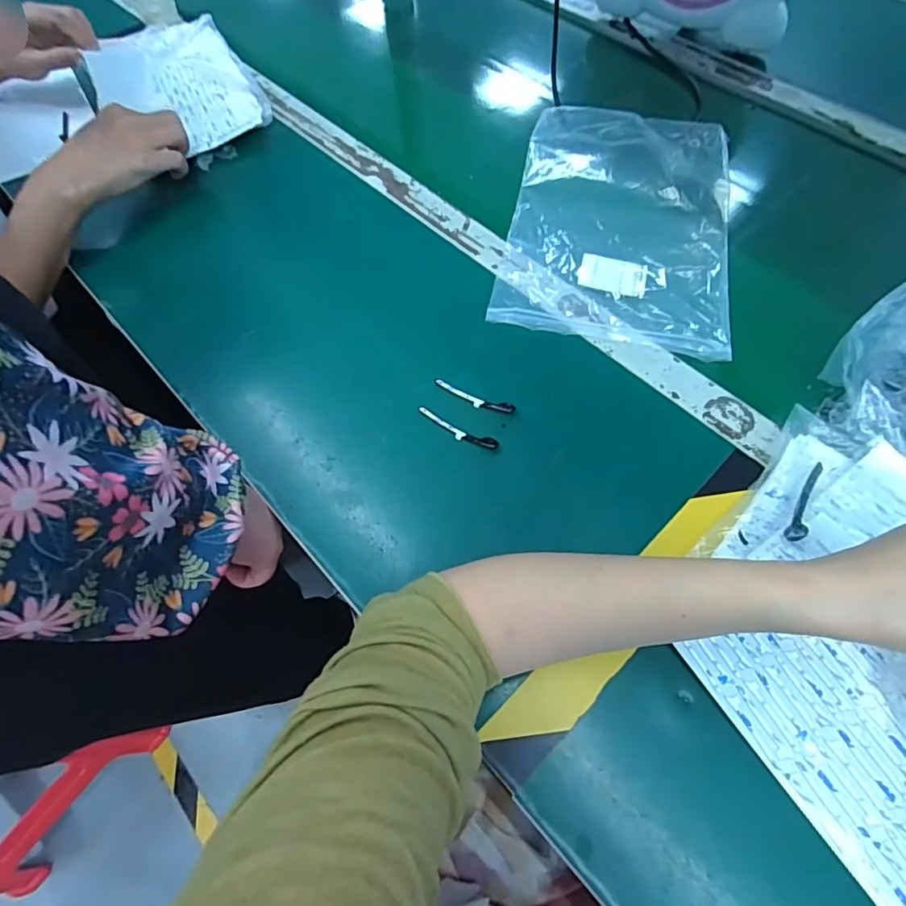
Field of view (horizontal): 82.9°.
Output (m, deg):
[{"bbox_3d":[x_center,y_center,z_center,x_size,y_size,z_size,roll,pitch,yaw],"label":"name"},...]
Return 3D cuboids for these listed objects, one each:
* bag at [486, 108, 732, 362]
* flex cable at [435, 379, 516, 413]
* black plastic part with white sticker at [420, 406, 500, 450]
[{"bbox_3d":[0.174,-0.242,0.531,0.221,0.039,0.319,12,66,6],"label":"bag"},{"bbox_3d":[0.018,-0.047,0.438,0.072,0.004,0.014,20,65,13],"label":"flex cable"},{"bbox_3d":[0.003,-0.019,0.424,0.073,0.004,0.013,24,66,15],"label":"black plastic part with white sticker"}]

